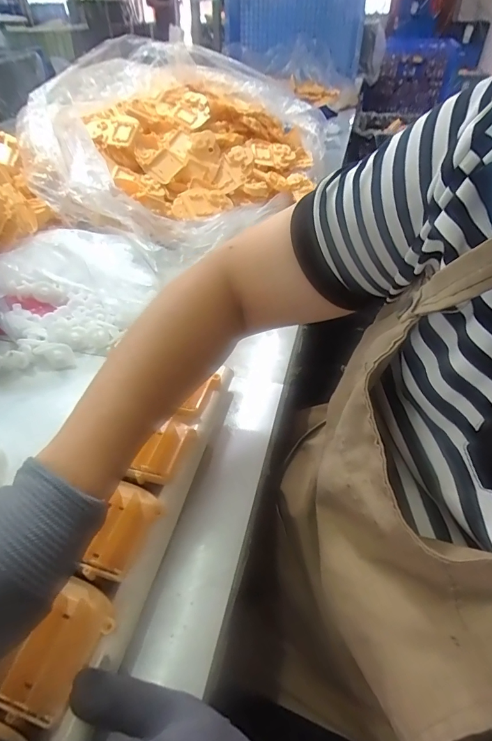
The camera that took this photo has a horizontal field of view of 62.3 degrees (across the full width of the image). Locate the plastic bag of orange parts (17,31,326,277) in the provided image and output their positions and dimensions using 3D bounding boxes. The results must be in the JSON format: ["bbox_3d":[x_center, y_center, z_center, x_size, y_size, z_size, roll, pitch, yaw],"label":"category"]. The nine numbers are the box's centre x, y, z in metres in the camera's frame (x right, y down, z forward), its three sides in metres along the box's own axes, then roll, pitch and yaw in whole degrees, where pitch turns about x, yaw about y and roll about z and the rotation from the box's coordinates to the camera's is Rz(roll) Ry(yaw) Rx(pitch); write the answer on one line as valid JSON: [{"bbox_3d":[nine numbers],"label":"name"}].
[{"bbox_3d":[-0.125,-0.473,0.816,0.480,0.209,0.636,23,47,24],"label":"plastic bag of orange parts"}]

